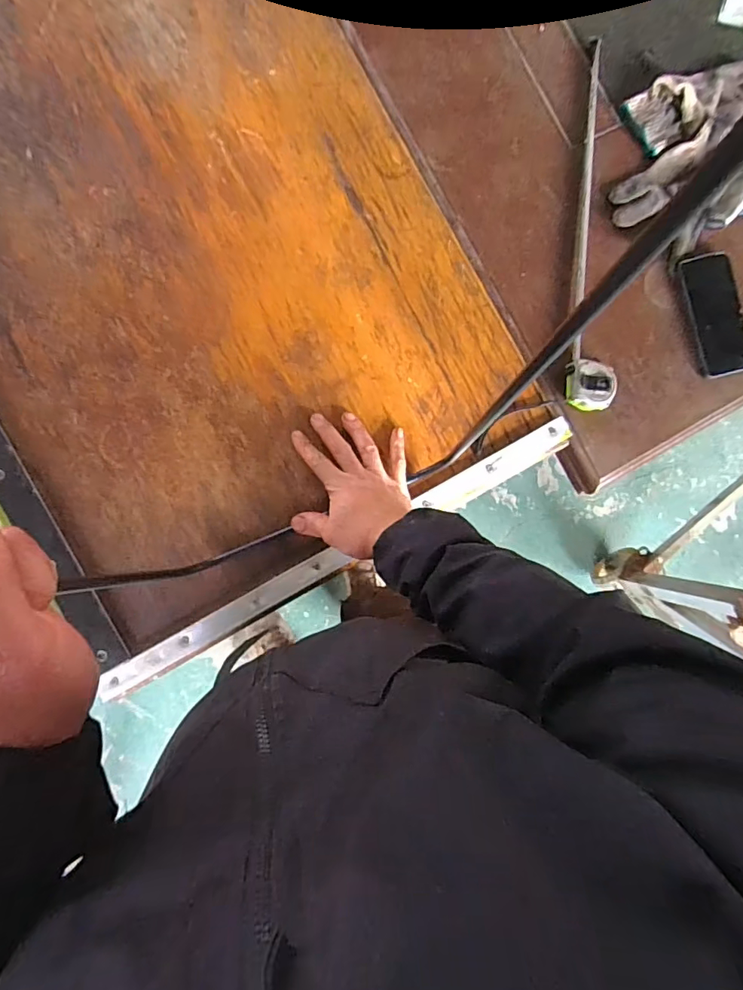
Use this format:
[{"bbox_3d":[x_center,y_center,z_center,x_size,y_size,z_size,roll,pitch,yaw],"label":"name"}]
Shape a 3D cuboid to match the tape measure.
[{"bbox_3d":[0.284,-0.300,0.651,0.055,0.036,0.391,4,87,-5],"label":"tape measure"}]

